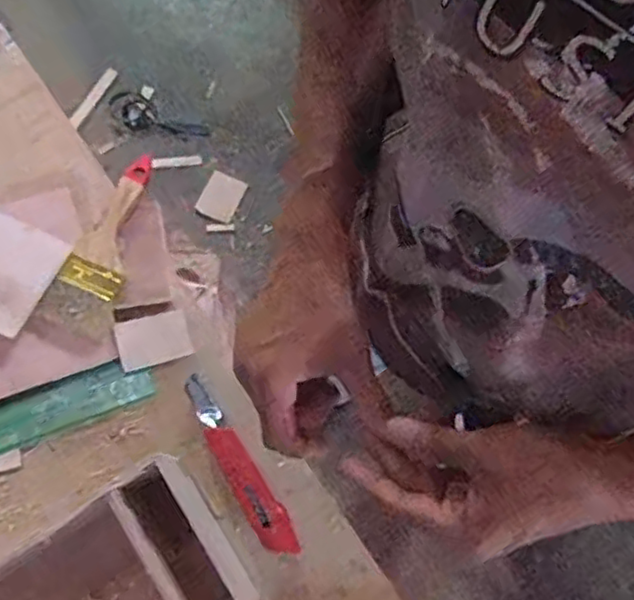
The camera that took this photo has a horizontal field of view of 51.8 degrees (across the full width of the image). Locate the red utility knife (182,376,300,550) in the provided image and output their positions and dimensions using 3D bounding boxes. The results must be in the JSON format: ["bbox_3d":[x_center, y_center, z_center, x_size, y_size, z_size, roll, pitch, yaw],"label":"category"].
[{"bbox_3d":[-0.075,0.153,0.601,0.031,0.013,0.180,-33,76,-10],"label":"red utility knife"}]

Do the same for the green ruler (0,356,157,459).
[{"bbox_3d":[-0.281,0.114,0.609,0.253,0.006,0.050,-22,75,-7],"label":"green ruler"}]

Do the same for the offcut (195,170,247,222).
[{"bbox_3d":[-0.226,-0.247,1.545,0.087,0.017,0.111,24,76,6],"label":"offcut"}]

